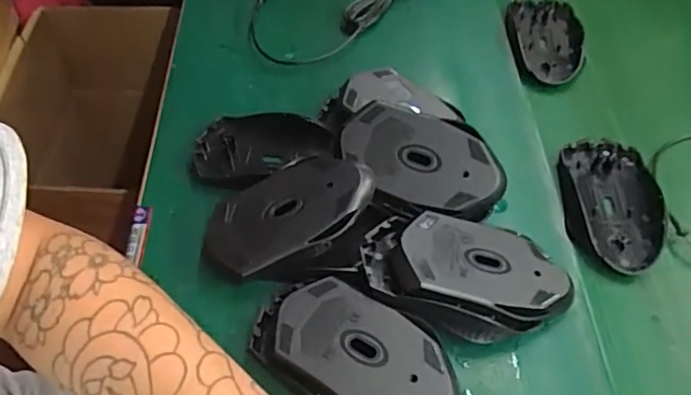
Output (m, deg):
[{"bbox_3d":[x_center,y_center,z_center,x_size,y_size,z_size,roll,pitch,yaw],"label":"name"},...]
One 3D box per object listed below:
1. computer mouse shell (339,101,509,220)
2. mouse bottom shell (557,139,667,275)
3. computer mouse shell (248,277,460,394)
[{"bbox_3d":[0.051,-0.023,0.397,0.110,0.026,0.066,18,81,8],"label":"computer mouse shell"},{"bbox_3d":[0.193,0.002,0.424,0.070,0.014,0.108,9,53,2],"label":"mouse bottom shell"},{"bbox_3d":[0.005,0.091,0.340,0.120,0.027,0.065,32,57,18],"label":"computer mouse shell"}]

